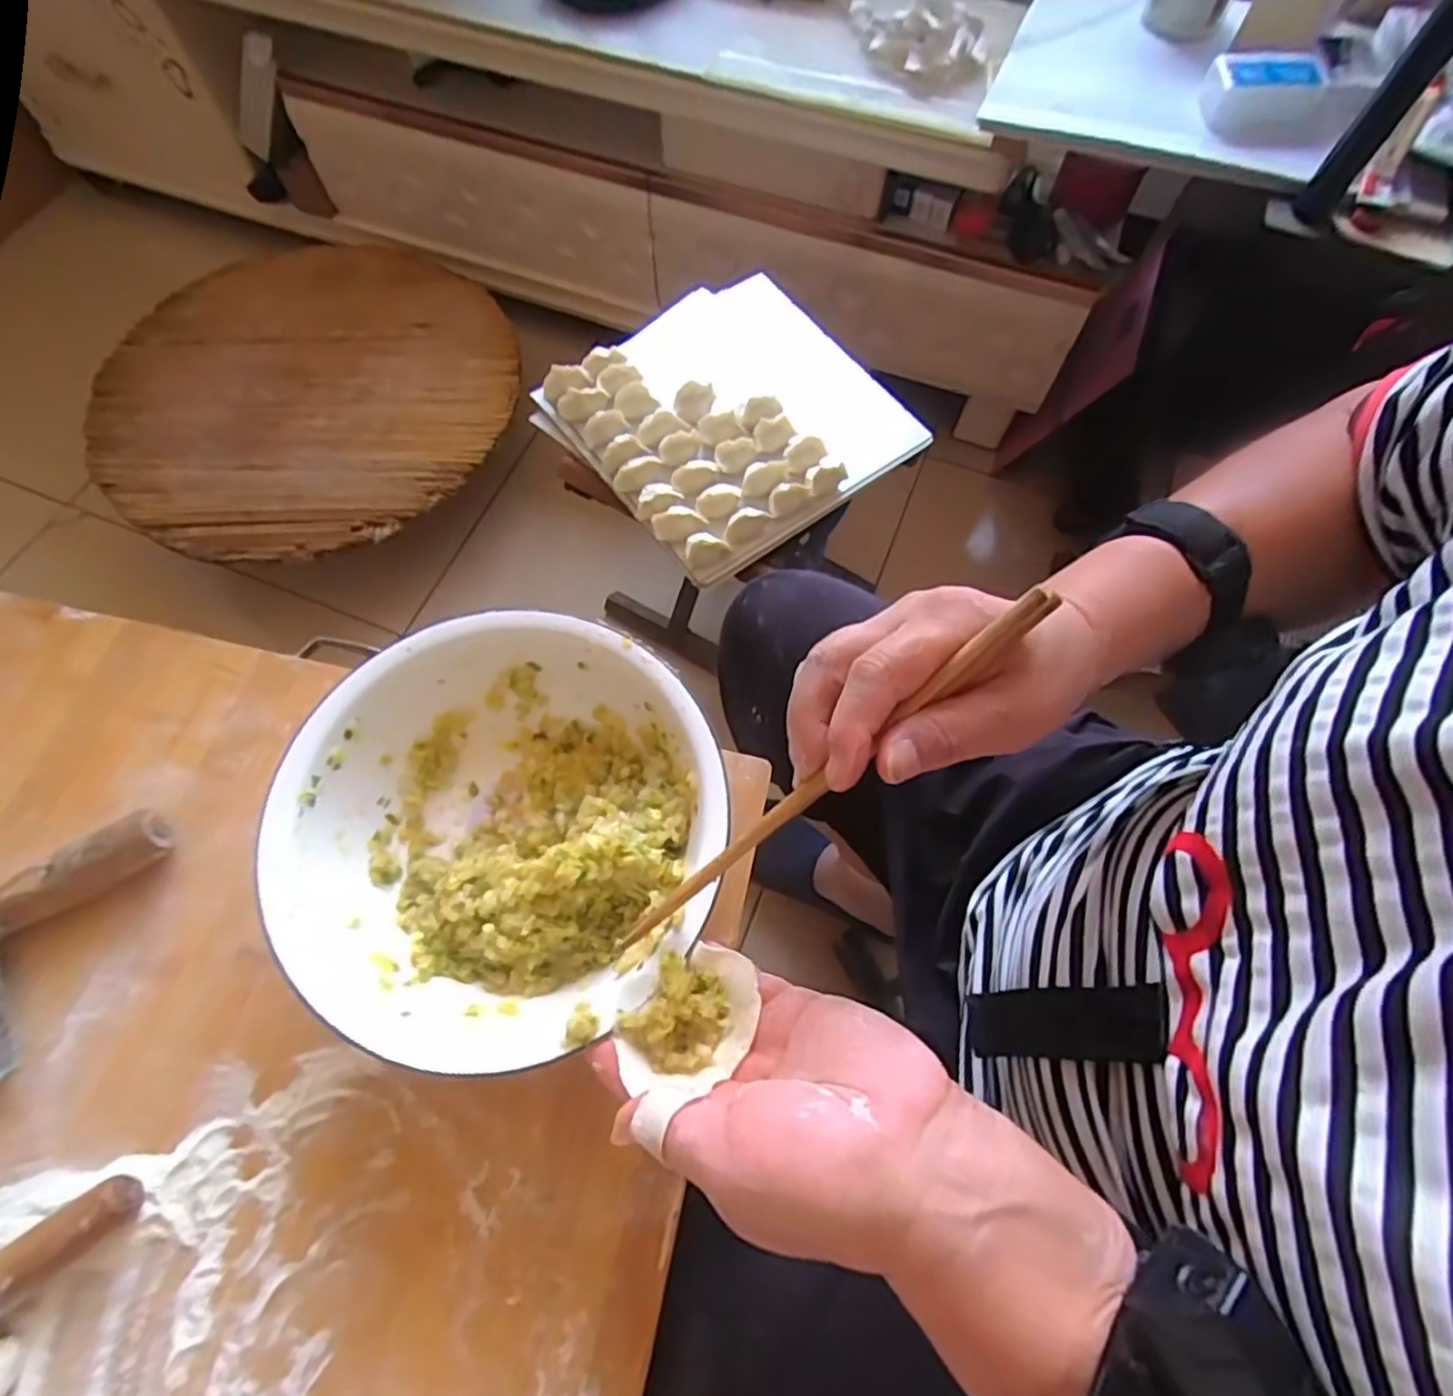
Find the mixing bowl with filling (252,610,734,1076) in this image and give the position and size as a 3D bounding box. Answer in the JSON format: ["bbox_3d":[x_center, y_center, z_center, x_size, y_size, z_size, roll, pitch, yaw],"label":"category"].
[{"bbox_3d":[-0.113,0.071,0.381,0.217,0.077,0.217,0,67,-1],"label":"mixing bowl with filling"}]

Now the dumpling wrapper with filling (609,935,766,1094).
[{"bbox_3d":[-0.015,0.139,0.310,0.049,0.013,0.064,34,70,13],"label":"dumpling wrapper with filling"}]

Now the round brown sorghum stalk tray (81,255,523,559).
[{"bbox_3d":[-0.582,-0.432,0.992,0.552,0.033,0.514,0,67,-1],"label":"round brown sorghum stalk tray"}]

